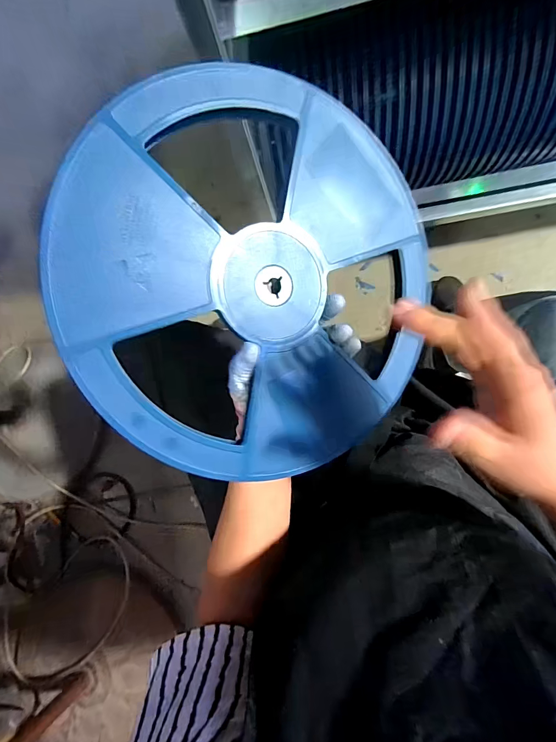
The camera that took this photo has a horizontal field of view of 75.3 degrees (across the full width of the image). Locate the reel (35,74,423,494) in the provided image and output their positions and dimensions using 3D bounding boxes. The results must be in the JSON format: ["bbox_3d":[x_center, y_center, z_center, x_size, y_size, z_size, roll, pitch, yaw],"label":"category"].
[{"bbox_3d":[-0.008,-0.071,0.299,0.309,0.013,0.313,9,91,-24],"label":"reel"}]

